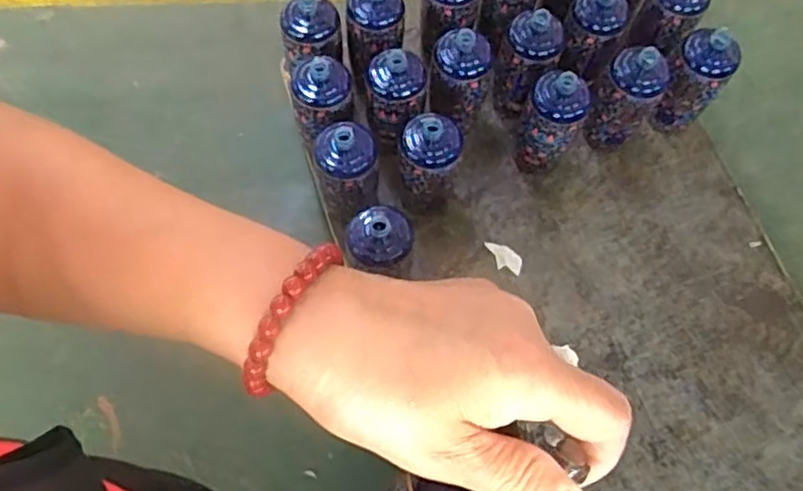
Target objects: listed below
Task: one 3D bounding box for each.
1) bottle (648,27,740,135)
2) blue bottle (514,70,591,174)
[{"bbox_3d":[0.412,-0.231,0.963,0.091,0.171,0.067,0,69,-2],"label":"bottle"},{"bbox_3d":[0.206,-0.163,0.931,0.077,0.185,0.066,19,69,5],"label":"blue bottle"}]

